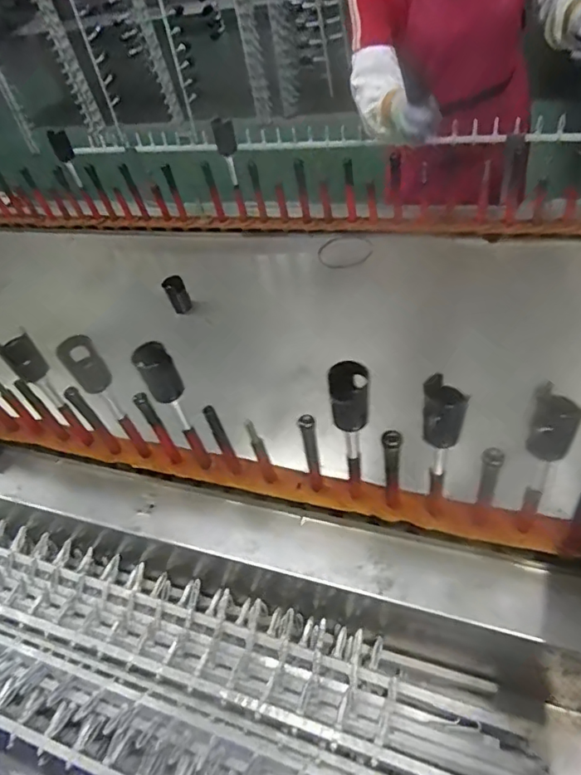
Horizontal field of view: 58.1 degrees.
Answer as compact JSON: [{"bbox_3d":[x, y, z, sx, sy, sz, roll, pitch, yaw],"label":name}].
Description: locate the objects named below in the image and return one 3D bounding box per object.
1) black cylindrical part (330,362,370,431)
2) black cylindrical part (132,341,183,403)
[{"bbox_3d":[0.062,0.010,0.544,0.040,0.073,0.034,0,42,7],"label":"black cylindrical part"},{"bbox_3d":[-0.159,-0.019,0.628,0.043,0.071,0.034,-20,43,-16],"label":"black cylindrical part"}]

